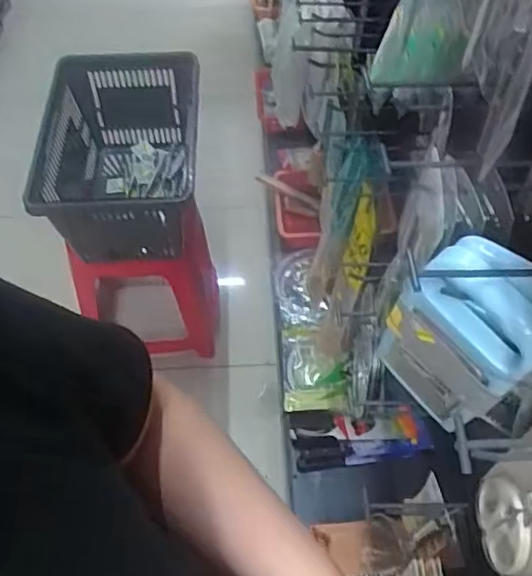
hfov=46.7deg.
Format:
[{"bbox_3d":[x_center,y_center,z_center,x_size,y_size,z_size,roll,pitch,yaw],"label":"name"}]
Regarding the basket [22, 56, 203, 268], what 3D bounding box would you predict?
[{"bbox_3d":[-0.320,-0.265,1.363,0.335,0.260,0.449,1,56,1],"label":"basket"}]

